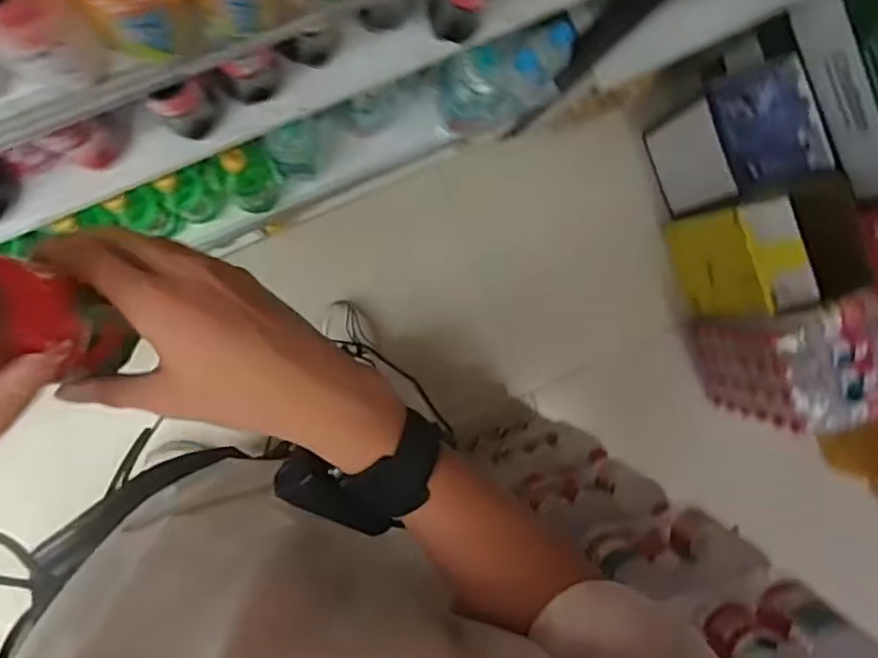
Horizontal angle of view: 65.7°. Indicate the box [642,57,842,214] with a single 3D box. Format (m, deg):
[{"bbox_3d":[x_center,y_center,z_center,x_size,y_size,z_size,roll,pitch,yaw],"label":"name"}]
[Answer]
[{"bbox_3d":[0.611,-0.396,1.417,0.226,0.249,0.230,-22,95,-7],"label":"box"}]

